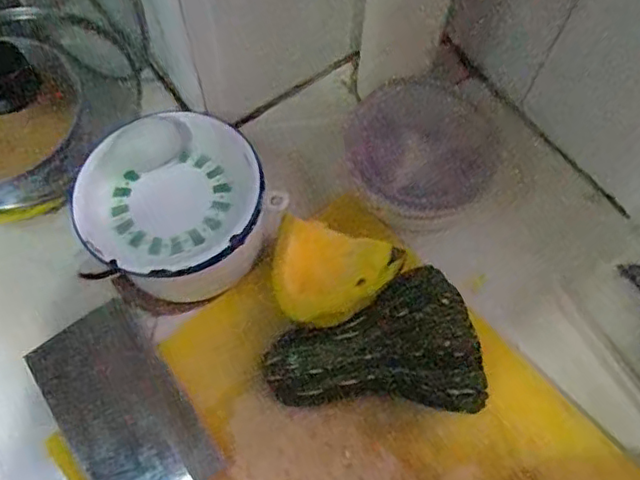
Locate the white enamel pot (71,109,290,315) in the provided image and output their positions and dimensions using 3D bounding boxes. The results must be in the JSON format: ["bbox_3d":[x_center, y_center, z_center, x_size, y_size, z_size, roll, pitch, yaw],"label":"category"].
[{"bbox_3d":[-0.120,-0.018,0.534,0.150,0.097,0.140,0,67,0],"label":"white enamel pot"}]

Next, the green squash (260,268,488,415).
[{"bbox_3d":[0.039,0.098,0.489,0.158,0.066,0.110,-15,68,-6],"label":"green squash"}]

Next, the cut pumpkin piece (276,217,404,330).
[{"bbox_3d":[0.003,0.023,0.499,0.110,0.076,0.086,28,70,11],"label":"cut pumpkin piece"}]

